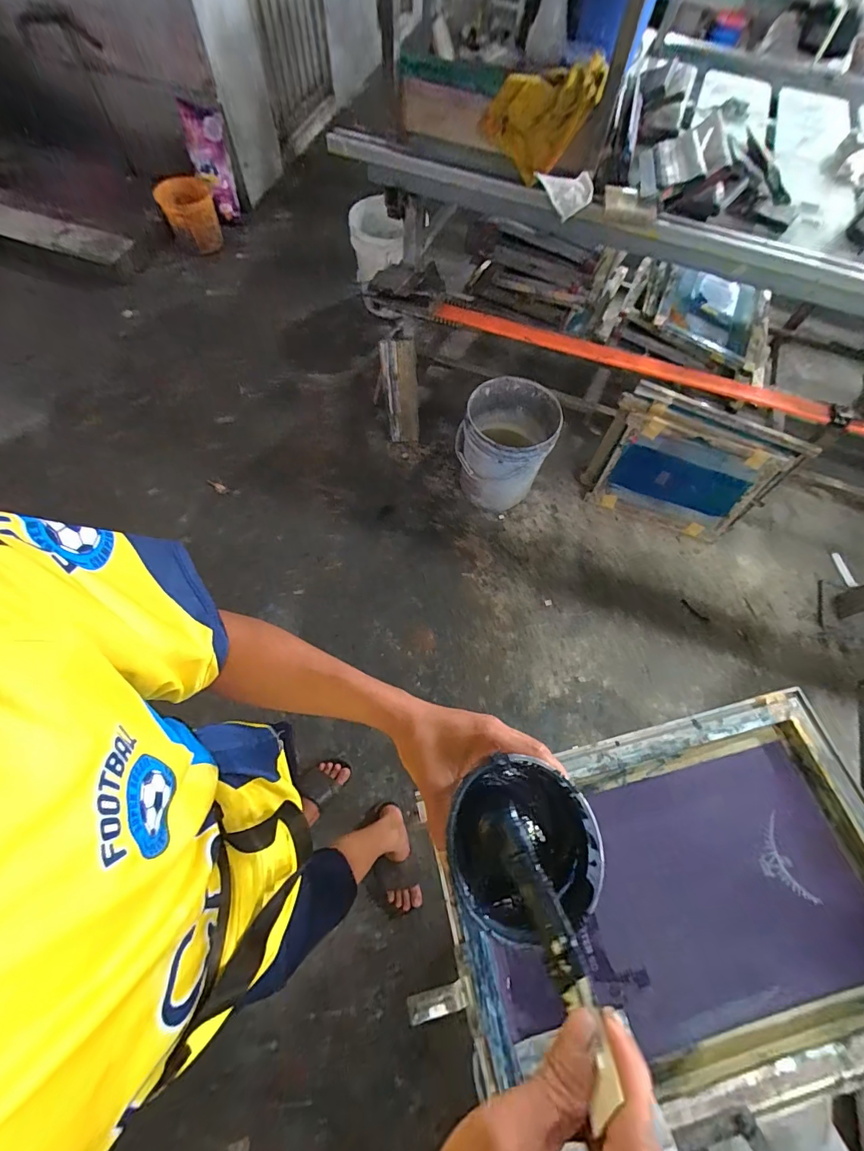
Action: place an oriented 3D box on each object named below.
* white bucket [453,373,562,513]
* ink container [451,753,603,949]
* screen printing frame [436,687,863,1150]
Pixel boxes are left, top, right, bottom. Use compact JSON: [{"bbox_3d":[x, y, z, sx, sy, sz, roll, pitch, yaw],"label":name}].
[{"bbox_3d":[0.260,-0.465,1.618,0.332,0.339,0.328,7,63,2],"label":"white bucket"},{"bbox_3d":[0.063,0.204,0.344,0.124,0.073,0.124,-25,83,-7],"label":"ink container"},{"bbox_3d":[0.320,0.417,0.571,0.585,0.050,0.393,-12,65,-7],"label":"screen printing frame"}]

